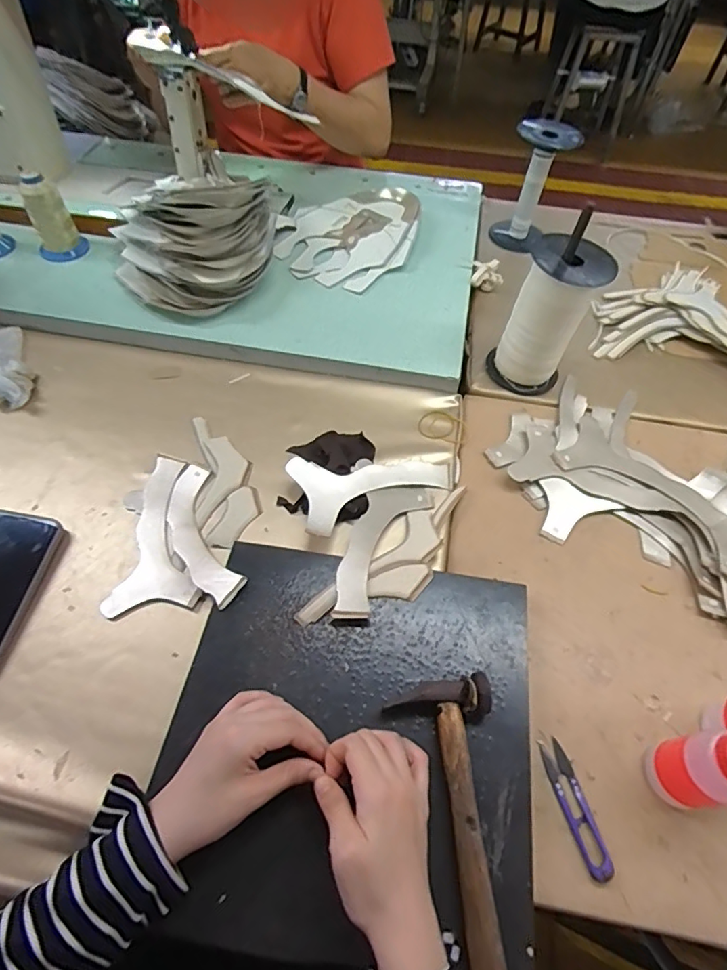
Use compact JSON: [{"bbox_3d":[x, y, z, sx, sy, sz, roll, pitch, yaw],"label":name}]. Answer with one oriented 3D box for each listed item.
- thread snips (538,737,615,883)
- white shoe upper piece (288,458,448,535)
[{"bbox_3d":[0.176,0.267,0.428,0.024,0.010,0.100,-10,57,-9],"label":"thread snips"},{"bbox_3d":[0.011,-0.004,0.592,0.182,0.015,0.091,-13,57,-24],"label":"white shoe upper piece"}]

